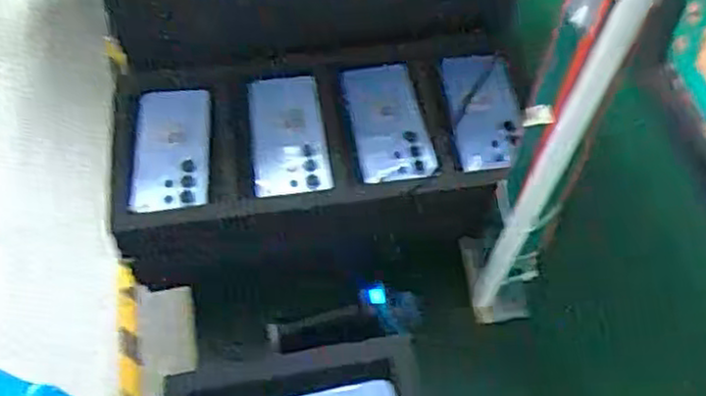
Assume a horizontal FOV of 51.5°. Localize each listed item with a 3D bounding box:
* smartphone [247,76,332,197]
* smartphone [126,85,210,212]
[{"bbox_3d":[-0.075,-0.071,0.829,0.085,0.010,0.168,-8,58,-7],"label":"smartphone"},{"bbox_3d":[-0.204,-0.054,0.818,0.083,0.014,0.164,-4,58,-4],"label":"smartphone"}]

